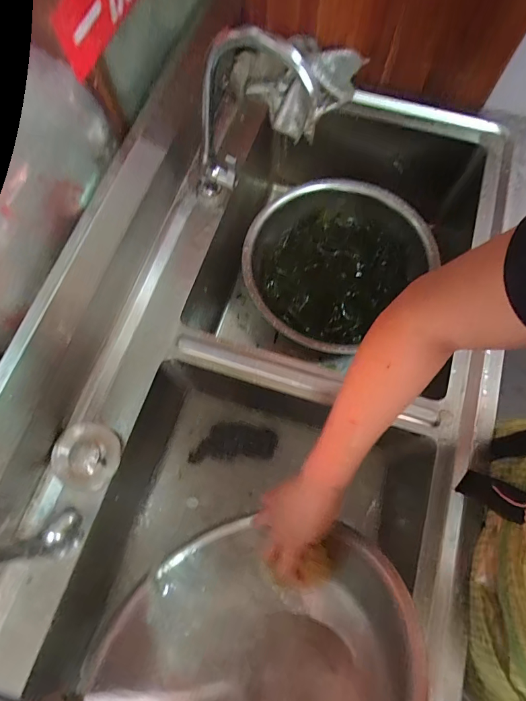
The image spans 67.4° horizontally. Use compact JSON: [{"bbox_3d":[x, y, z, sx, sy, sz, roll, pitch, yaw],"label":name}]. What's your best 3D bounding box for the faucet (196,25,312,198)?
[{"bbox_3d":[-0.022,-0.295,0.541,0.179,0.263,0.041,24,74,7],"label":"faucet"}]

